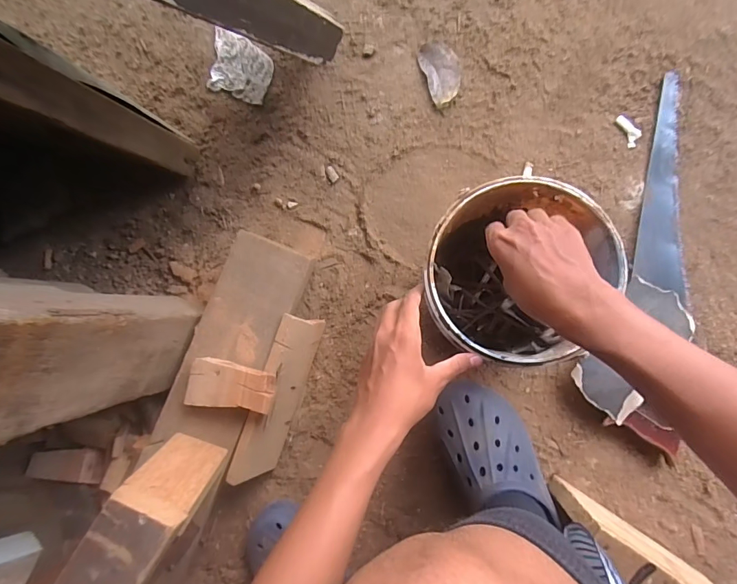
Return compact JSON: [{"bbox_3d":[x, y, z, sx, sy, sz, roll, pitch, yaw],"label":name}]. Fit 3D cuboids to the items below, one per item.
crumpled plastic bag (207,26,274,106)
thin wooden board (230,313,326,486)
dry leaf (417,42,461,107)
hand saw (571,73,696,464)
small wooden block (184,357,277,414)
[{"bbox_3d":[-0.198,-0.347,0.635,0.097,0.025,0.086,21,89,9],"label":"crumpled plastic bag"},{"bbox_3d":[-0.119,0.144,0.560,0.013,0.091,0.224,20,91,29],"label":"thin wooden board"},{"bbox_3d":[0.105,-0.317,0.589,0.050,0.008,0.096,-19,83,6],"label":"dry leaf"},{"bbox_3d":[0.371,-0.044,0.535,0.134,0.033,0.476,12,87,9],"label":"hand saw"},{"bbox_3d":[-0.168,0.118,0.512,0.102,0.033,0.058,12,87,9],"label":"small wooden block"}]

